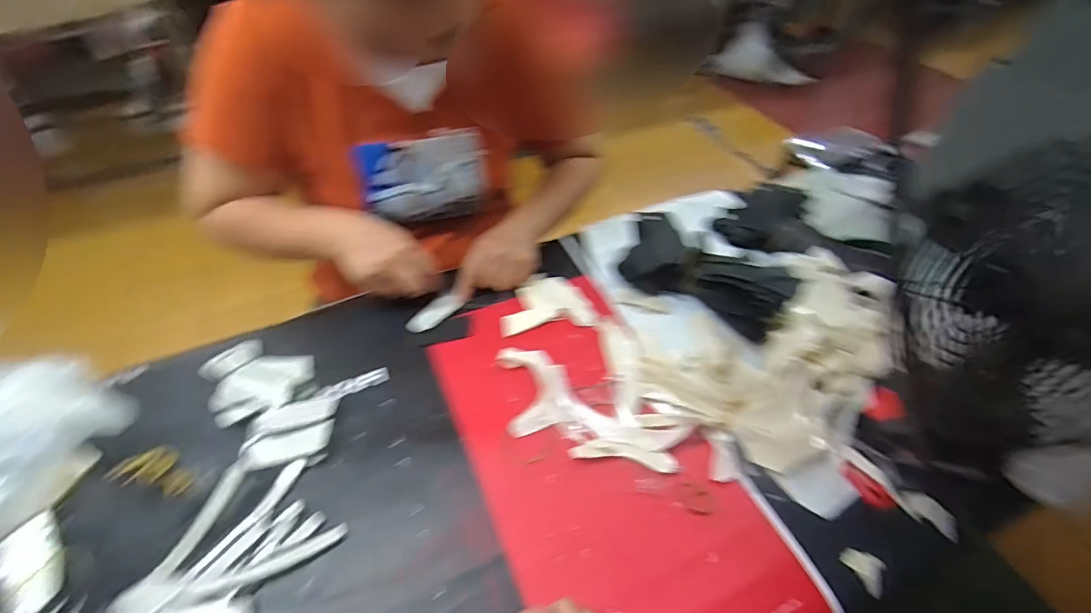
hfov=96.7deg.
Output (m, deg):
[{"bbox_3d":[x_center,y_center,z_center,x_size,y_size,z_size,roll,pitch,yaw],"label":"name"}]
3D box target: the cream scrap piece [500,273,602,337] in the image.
[{"bbox_3d":[0.002,-0.005,0.599,0.115,0.009,0.083,-6,53,-8],"label":"cream scrap piece"}]

